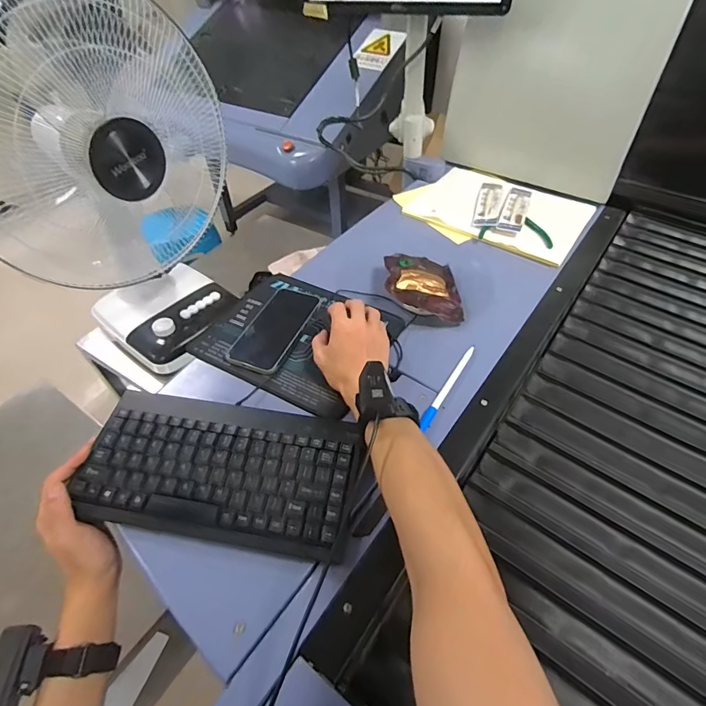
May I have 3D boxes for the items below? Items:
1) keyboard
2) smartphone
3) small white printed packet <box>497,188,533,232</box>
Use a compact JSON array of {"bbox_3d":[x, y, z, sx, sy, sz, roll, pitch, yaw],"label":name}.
[{"bbox_3d":[-0.138,0.119,0.441,0.283,0.026,0.144,7,48,7],"label":"keyboard"},{"bbox_3d":[-0.110,-0.041,0.599,0.079,0.015,0.162,16,50,15],"label":"smartphone"},{"bbox_3d":[0.317,-0.282,0.801,0.044,0.016,0.173,18,50,16],"label":"small white printed packet"}]

